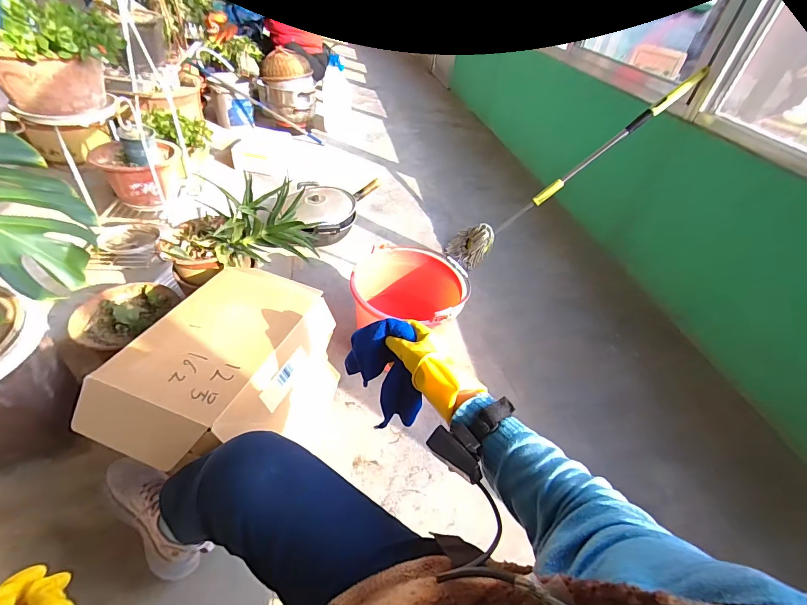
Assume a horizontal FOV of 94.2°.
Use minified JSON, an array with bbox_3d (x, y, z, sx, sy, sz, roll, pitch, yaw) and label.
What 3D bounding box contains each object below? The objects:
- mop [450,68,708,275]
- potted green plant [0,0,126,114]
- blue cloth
[{"bbox_3d":[0.642,-0.483,1.477,1.064,0.110,0.190,-34,45,13],"label":"mop"},{"bbox_3d":[-0.866,-0.603,0.927,0.250,0.201,0.269,34,49,25],"label":"potted green plant"},{"bbox_3d":[-0.047,0.110,0.586,0.138,0.163,0.037,-1,9,37],"label":"blue cloth"}]

